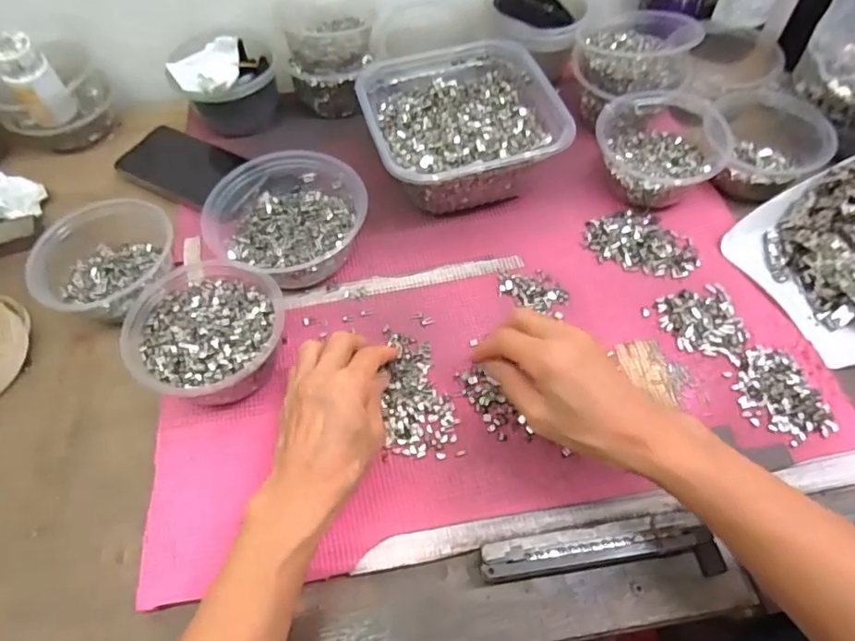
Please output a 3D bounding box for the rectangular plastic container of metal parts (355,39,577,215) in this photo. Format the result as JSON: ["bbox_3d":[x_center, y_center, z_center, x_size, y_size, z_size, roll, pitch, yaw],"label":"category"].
[{"bbox_3d":[0.029,-0.184,0.543,0.172,0.078,0.179,-15,57,-8],"label":"rectangular plastic container of metal parts"}]

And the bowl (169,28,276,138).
[{"bbox_3d":[-0.211,-0.258,0.583,0.100,0.092,0.109,-1,57,1],"label":"bowl"}]

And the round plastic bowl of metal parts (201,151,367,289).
[{"bbox_3d":[-0.127,-0.096,0.501,0.142,0.063,0.162,-9,57,-4],"label":"round plastic bowl of metal parts"}]

